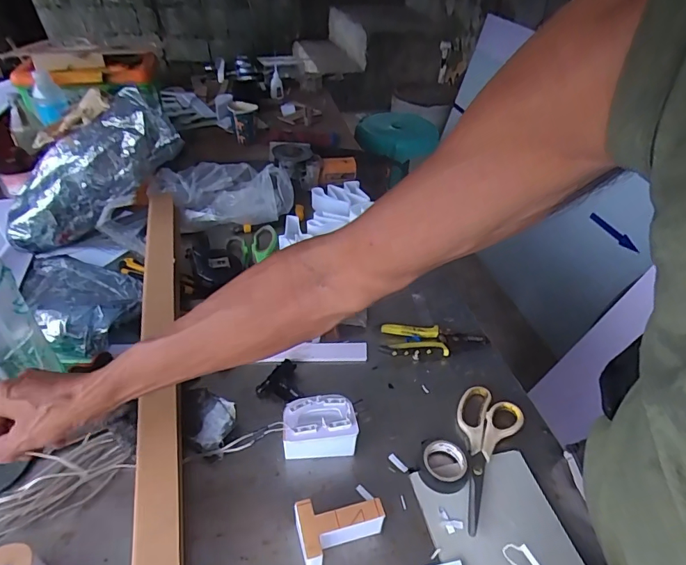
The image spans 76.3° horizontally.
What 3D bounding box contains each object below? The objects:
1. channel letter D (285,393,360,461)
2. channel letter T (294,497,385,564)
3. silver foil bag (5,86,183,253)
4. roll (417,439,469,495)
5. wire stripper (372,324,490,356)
[{"bbox_3d":[-0.027,0.172,0.520,0.083,0.053,0.050,-3,40,-6],"label":"channel letter D"},{"bbox_3d":[-0.002,0.246,0.439,0.086,0.045,0.051,-8,41,-12],"label":"channel letter T"},{"bbox_3d":[-0.450,-0.197,0.791,0.331,0.118,0.126,-38,45,6],"label":"silver foil bag"},{"bbox_3d":[0.114,0.210,0.500,0.053,0.020,0.055,1,40,-1],"label":"roll"},{"bbox_3d":[0.134,0.087,0.654,0.167,0.027,0.059,-1,40,-4],"label":"wire stripper"}]

